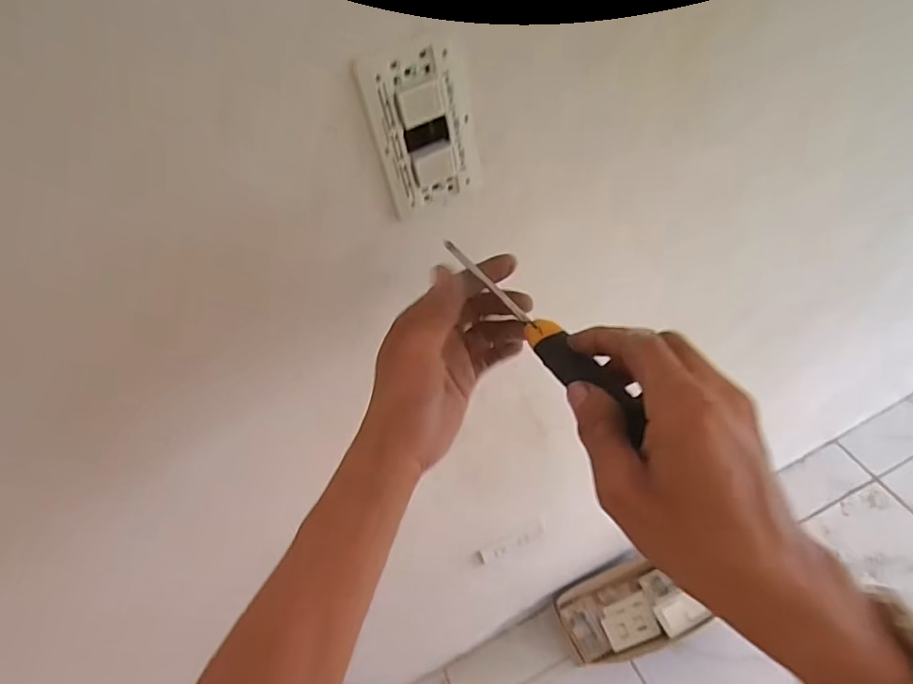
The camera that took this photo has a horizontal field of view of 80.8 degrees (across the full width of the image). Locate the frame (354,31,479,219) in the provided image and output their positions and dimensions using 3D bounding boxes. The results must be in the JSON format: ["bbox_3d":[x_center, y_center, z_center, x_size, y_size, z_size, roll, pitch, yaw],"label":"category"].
[{"bbox_3d":[-0.022,-0.141,0.363,0.071,0.108,0.015,-27,52,-9],"label":"frame"}]

